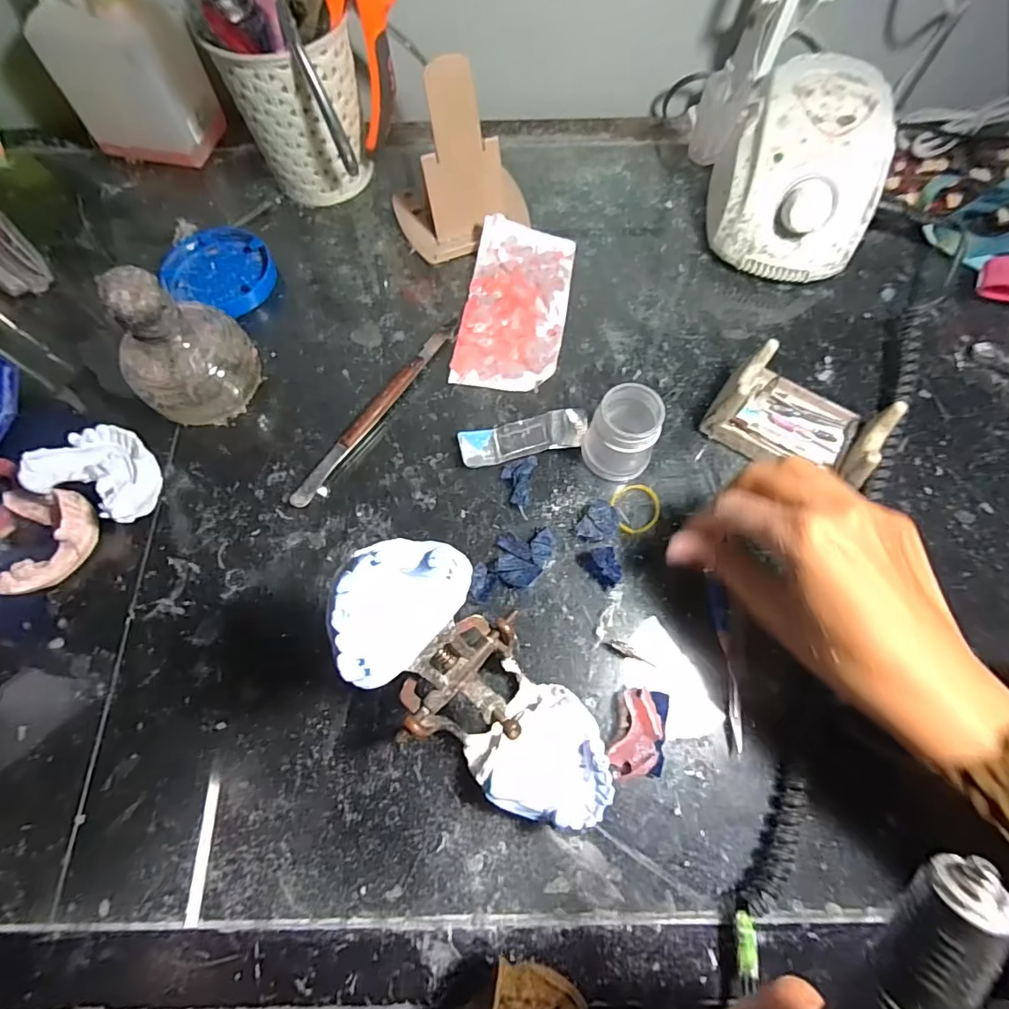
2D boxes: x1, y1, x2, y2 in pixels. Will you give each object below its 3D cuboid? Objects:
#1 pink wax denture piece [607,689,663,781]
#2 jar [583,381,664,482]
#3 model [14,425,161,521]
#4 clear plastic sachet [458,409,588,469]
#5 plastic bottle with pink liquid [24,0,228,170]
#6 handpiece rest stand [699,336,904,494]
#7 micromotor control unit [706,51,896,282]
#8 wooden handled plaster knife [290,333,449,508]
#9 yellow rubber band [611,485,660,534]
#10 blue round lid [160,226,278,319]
[{"bbox_3d":[0.070,0.122,0.267,0.022,0.018,0.044,19,70,8],"label":"pink wax denture piece"},{"bbox_3d":[0.074,-0.045,0.316,0.043,0.050,0.043,0,69,1],"label":"jar"},{"bbox_3d":[-0.243,-0.019,0.314,0.069,0.038,0.053,18,70,8],"label":"model"},{"bbox_3d":[0.014,-0.044,0.338,0.085,0.009,0.026,-12,69,-4],"label":"clear plastic sachet"},{"bbox_3d":[-0.302,-0.343,0.404,0.093,0.117,0.074,18,70,7],"label":"plastic bottle with pink liquid"},{"bbox_3d":[0.186,-0.055,0.323,0.095,0.044,0.062,33,73,13],"label":"handpiece rest stand"},{"bbox_3d":[0.217,-0.248,0.380,0.107,0.085,0.140,18,70,7],"label":"micromotor control unit"},{"bbox_3d":[-0.089,-0.062,0.346,0.011,0.009,0.156,32,72,12],"label":"wooden handled plaster knife"},{"bbox_3d":[0.084,0.002,0.321,0.030,0.004,0.032,0,69,1],"label":"yellow rubber band"},{"bbox_3d":[-0.221,-0.183,0.394,0.079,0.020,0.067,16,70,7],"label":"blue round lid"}]

